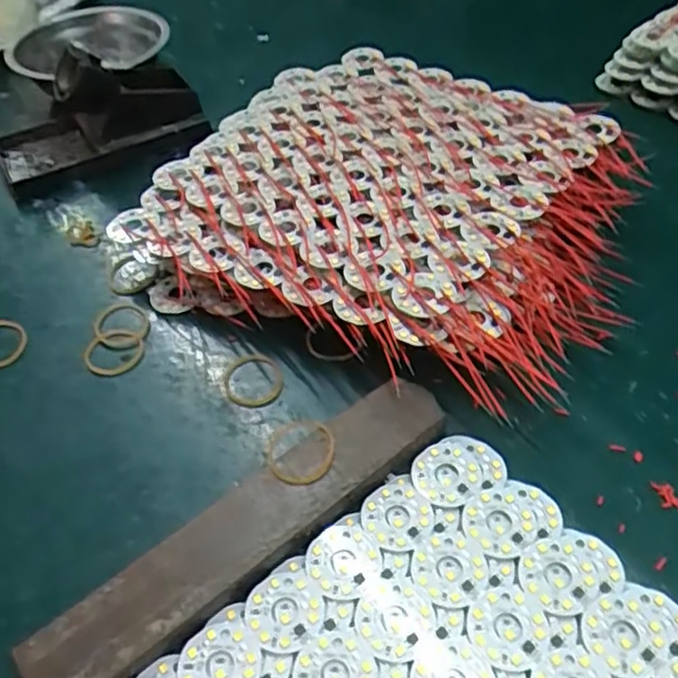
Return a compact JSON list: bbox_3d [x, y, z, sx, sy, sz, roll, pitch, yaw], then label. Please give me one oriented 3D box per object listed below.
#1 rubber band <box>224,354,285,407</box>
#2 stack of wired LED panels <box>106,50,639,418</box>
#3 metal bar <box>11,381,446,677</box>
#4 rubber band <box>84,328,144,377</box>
[{"bbox_3d":[-0.045,0.022,0.351,0.030,0.005,0.035,-8,48,-3],"label":"rubber band"},{"bbox_3d":[0.037,-0.088,0.416,0.278,0.041,0.262,23,54,23],"label":"stack of wired LED panels"},{"bbox_3d":[-0.036,0.081,0.285,0.197,0.014,0.038,-33,54,-23],"label":"metal bar"},{"bbox_3d":[-0.122,0.006,0.364,0.030,0.005,0.032,0,48,4],"label":"rubber band"}]

